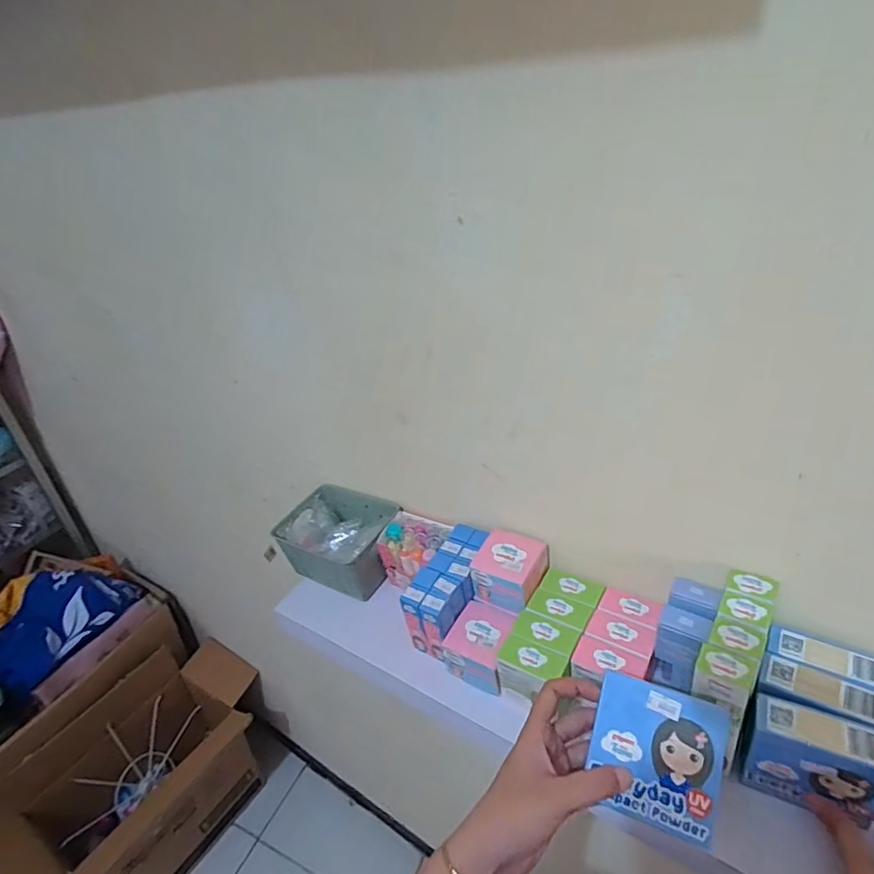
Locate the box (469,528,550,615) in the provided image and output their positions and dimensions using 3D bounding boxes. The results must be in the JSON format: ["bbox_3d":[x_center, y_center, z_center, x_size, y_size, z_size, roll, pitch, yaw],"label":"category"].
[{"bbox_3d":[0.076,0.141,0.571,0.065,0.050,0.065,18,39,30],"label":"box"}]

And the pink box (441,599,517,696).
[{"bbox_3d":[0.046,0.211,0.555,0.060,0.046,0.071,12,37,24],"label":"pink box"}]

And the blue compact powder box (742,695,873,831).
[{"bbox_3d":[0.277,0.239,0.398,0.084,0.077,0.030,13,37,25],"label":"blue compact powder box"}]

